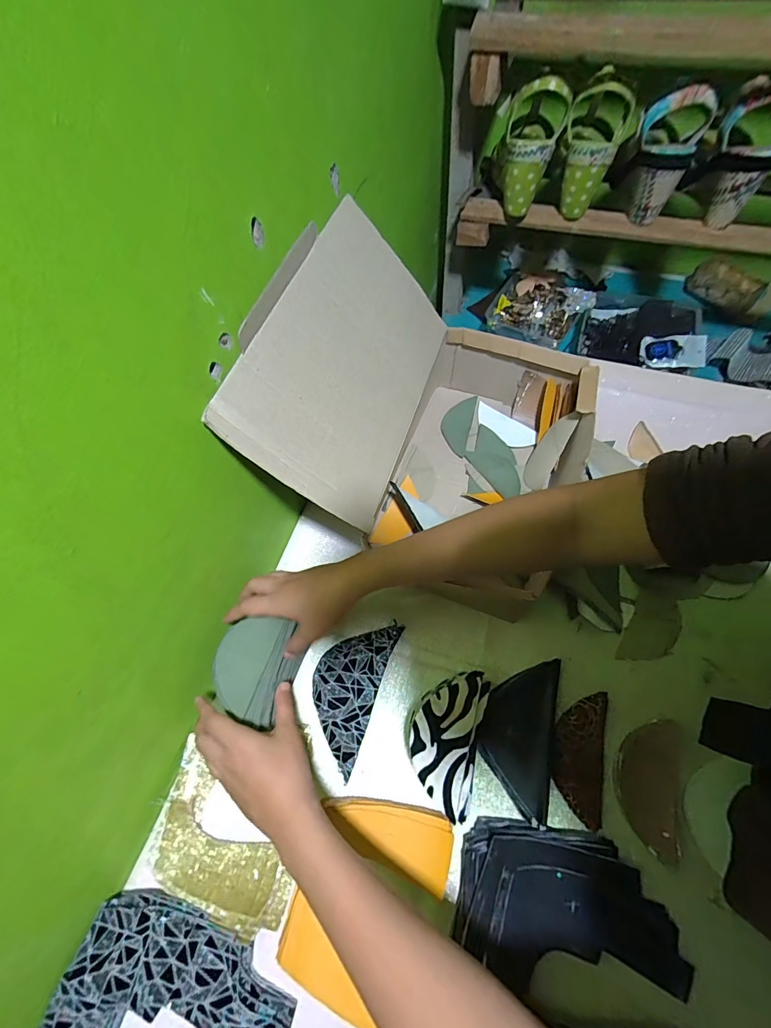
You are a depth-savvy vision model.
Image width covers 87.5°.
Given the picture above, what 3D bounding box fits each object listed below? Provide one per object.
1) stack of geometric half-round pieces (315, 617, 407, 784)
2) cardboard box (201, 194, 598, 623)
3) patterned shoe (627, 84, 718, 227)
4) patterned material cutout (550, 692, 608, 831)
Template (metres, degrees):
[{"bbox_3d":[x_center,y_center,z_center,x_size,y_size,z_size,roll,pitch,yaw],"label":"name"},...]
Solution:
[{"bbox_3d":[-0.042,0.188,0.449,0.074,0.020,0.151,18,66,12],"label":"stack of geometric half-round pieces"},{"bbox_3d":[0.066,-0.115,0.460,0.318,0.272,0.324,16,66,11],"label":"cardboard box"},{"bbox_3d":[0.372,-0.484,0.544,0.077,0.135,0.087,25,68,15],"label":"patterned shoe"},{"bbox_3d":[0.194,0.243,0.410,0.049,0.023,0.116,12,65,9],"label":"patterned material cutout"}]

